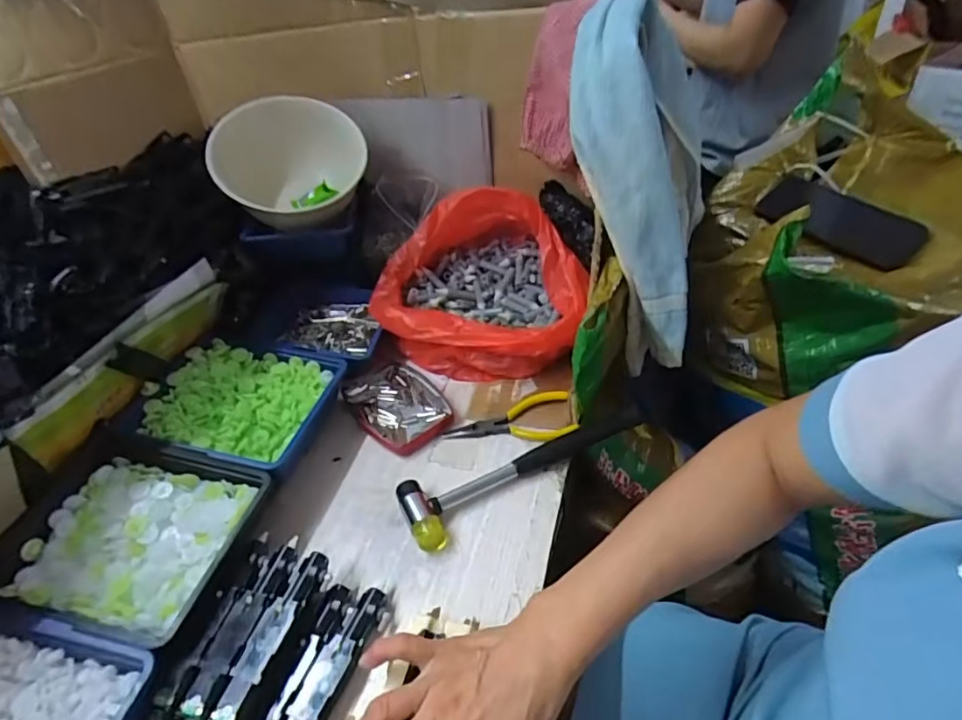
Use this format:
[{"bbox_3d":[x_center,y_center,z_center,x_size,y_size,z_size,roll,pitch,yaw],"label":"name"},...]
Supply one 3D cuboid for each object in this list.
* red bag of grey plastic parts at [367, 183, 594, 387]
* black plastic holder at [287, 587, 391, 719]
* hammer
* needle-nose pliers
[{"bbox_3d":[-0.001,-0.095,0.631,0.231,0.129,0.208,3,41,13],"label":"red bag of grey plastic parts"},{"bbox_3d":[-0.100,0.212,0.376,0.027,0.020,0.119,12,44,22],"label":"black plastic holder"},{"bbox_3d":[0.048,0.088,0.496,0.246,0.022,0.060,-23,42,-17],"label":"hammer"},{"bbox_3d":[0.026,0.058,0.534,0.124,0.011,0.054,-9,40,-1],"label":"needle-nose pliers"}]

